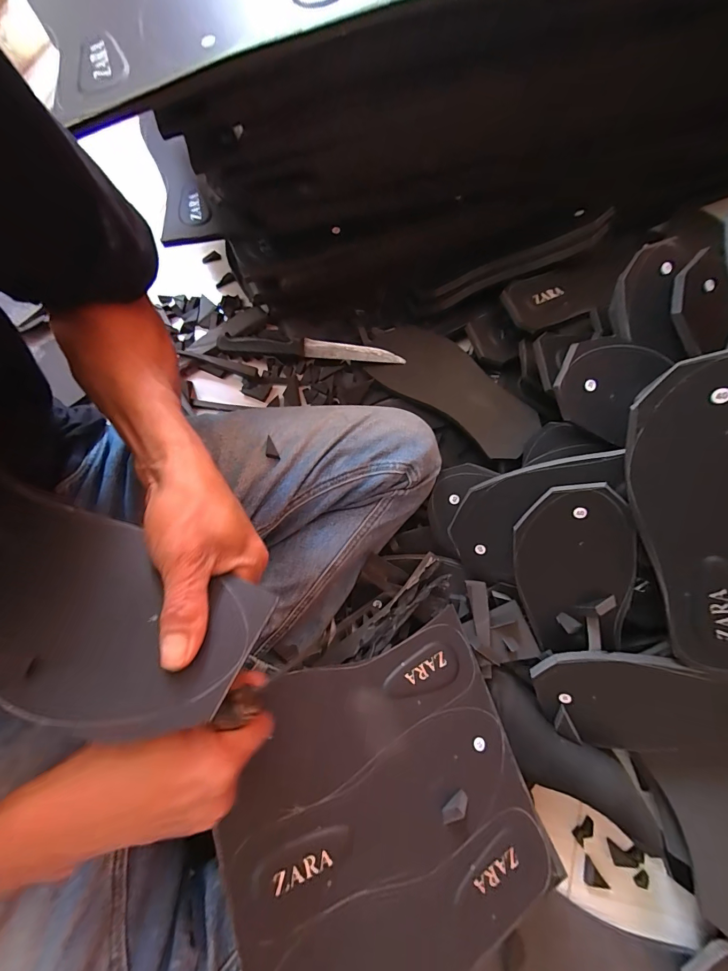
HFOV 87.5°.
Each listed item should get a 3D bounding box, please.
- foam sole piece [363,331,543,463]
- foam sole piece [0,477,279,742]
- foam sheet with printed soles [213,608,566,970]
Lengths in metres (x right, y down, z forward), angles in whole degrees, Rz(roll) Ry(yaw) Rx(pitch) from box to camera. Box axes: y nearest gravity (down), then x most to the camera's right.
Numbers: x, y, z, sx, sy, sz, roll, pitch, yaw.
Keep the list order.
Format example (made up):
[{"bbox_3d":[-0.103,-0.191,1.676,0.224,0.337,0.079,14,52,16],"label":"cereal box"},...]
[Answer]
[{"bbox_3d":[0.109,-0.131,0.485,0.234,0.021,0.091,38,92,20],"label":"foam sole piece"},{"bbox_3d":[-0.164,0.062,0.209,0.203,0.027,0.093,26,76,4],"label":"foam sole piece"},{"bbox_3d":[0.022,0.282,0.325,0.257,0.008,0.257,-16,75,-21],"label":"foam sheet with printed soles"}]

